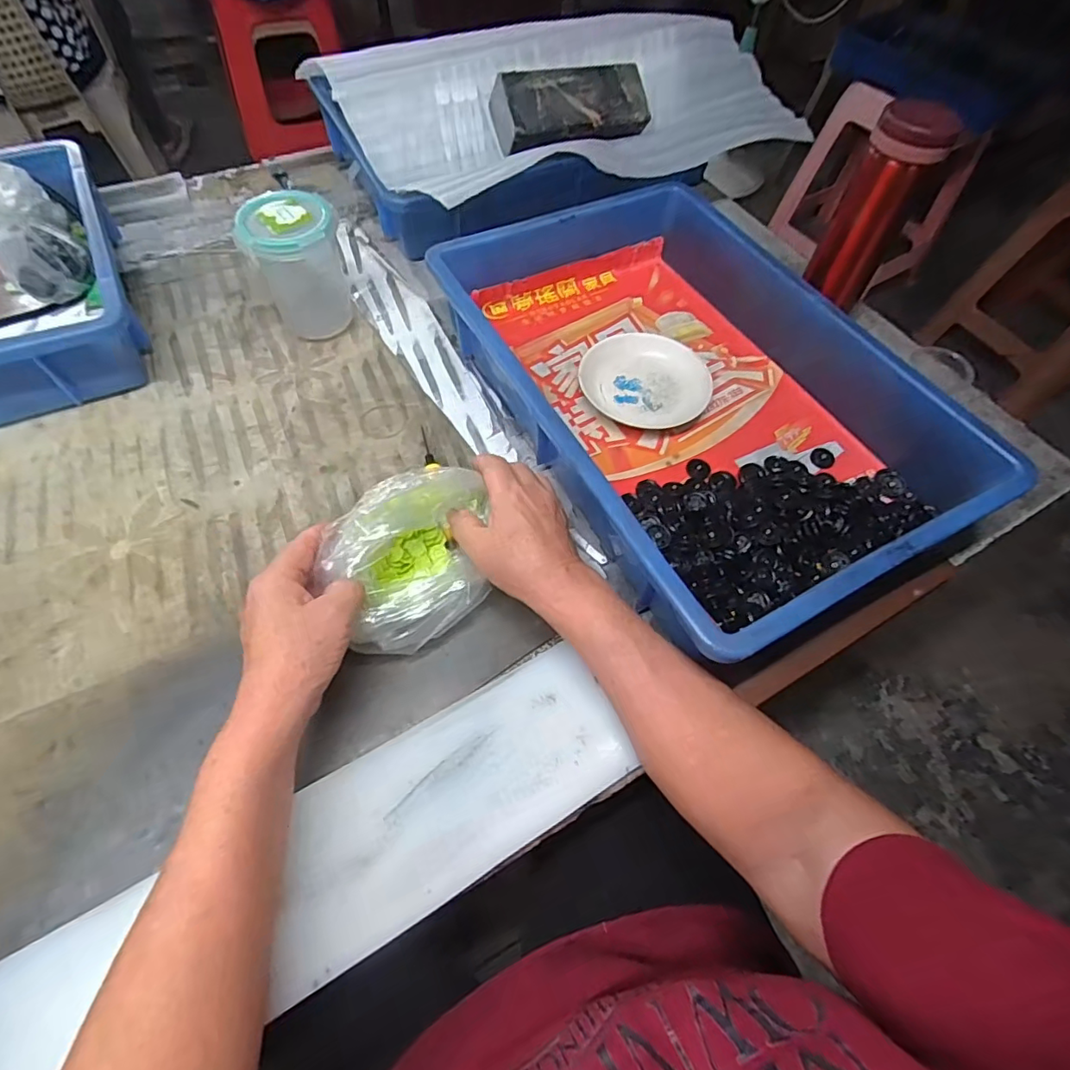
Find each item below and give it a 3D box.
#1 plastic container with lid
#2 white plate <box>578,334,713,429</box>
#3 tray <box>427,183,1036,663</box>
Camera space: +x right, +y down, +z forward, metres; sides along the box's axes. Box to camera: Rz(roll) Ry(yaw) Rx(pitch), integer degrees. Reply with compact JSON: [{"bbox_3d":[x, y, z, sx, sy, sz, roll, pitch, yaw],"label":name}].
[{"bbox_3d":[-0.217,-0.241,0.509,0.082,0.111,0.079,-11,61,-10],"label":"plastic container with lid"},{"bbox_3d":[0.102,-0.147,0.511,0.117,0.022,0.096,19,60,7],"label":"white plate"},{"bbox_3d":[0.124,-0.134,0.477,0.292,0.086,0.447,-24,64,-17],"label":"tray"}]

